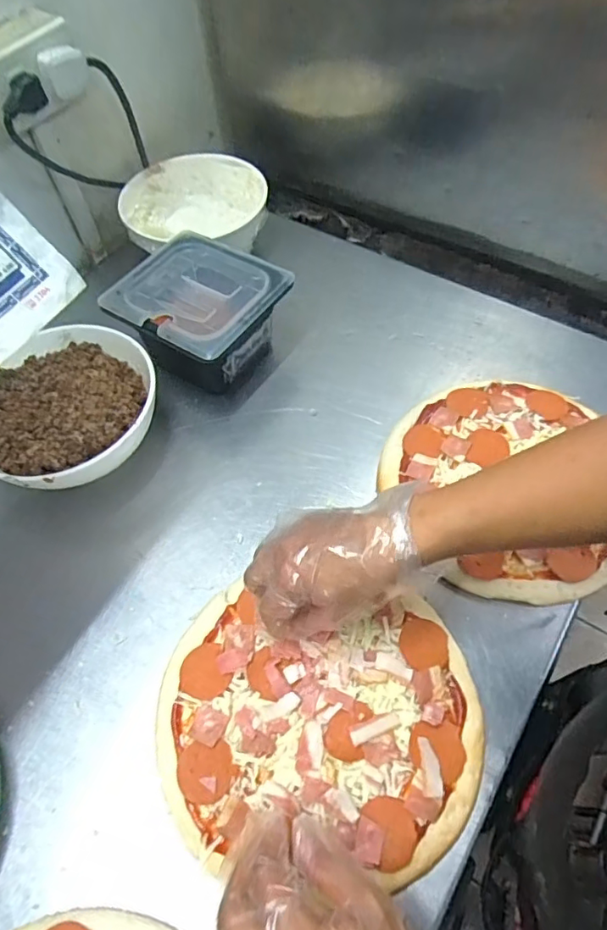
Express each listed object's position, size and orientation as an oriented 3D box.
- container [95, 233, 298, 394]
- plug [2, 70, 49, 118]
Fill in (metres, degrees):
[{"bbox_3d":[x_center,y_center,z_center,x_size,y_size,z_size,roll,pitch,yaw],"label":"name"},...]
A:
[{"bbox_3d":[-0.119,-0.174,0.638,0.173,0.099,0.148,30,65,18],"label":"container"},{"bbox_3d":[-0.289,-0.380,0.551,0.047,0.030,0.025,-27,60,-13],"label":"plug"}]

